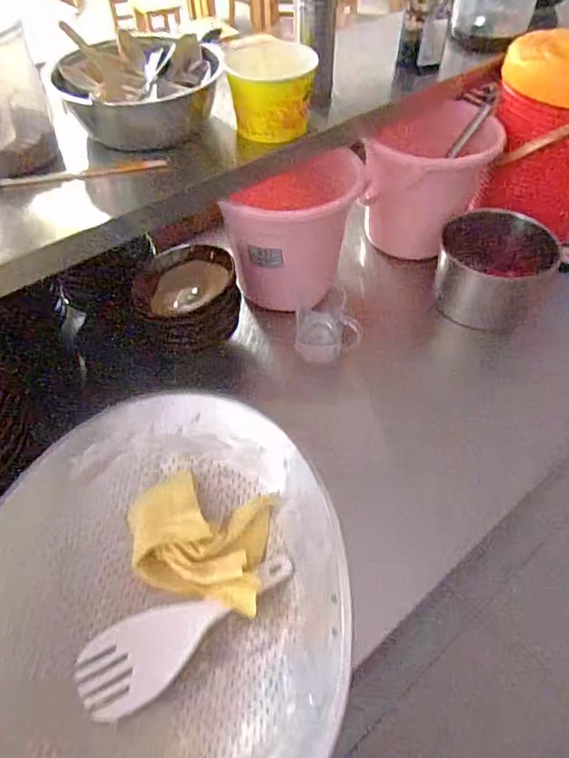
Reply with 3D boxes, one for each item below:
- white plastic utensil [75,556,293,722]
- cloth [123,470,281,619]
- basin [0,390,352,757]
[{"bbox_3d":[-0.108,0.269,0.585,0.247,0.016,0.088,-30,57,-22],"label":"white plastic utensil"},{"bbox_3d":[-0.082,0.191,0.633,0.155,0.044,0.142,14,52,11],"label":"cloth"},{"bbox_3d":[-0.134,0.217,0.576,0.399,0.125,0.474,5,51,4],"label":"basin"}]

